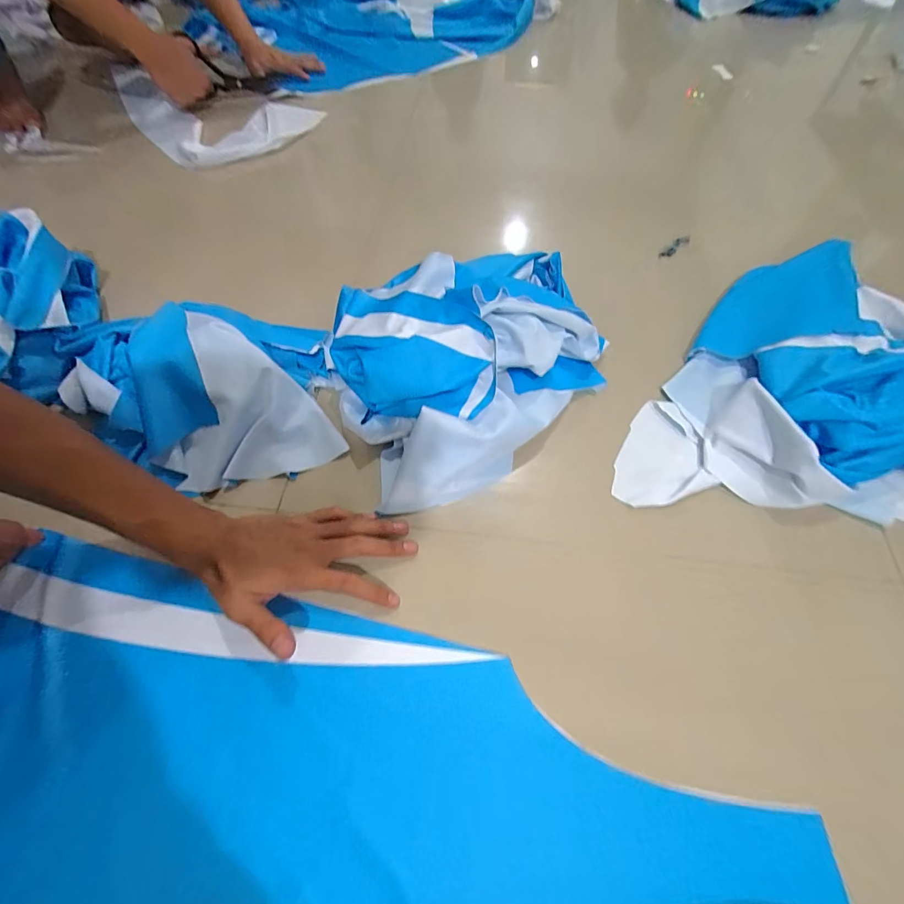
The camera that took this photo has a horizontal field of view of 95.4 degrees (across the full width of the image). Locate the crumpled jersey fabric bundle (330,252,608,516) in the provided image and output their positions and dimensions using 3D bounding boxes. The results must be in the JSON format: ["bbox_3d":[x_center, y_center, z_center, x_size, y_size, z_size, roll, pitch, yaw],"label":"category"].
[{"bbox_3d":[0.019,-0.110,0.449,0.296,0.108,0.279,-19,62,-9],"label":"crumpled jersey fabric bundle"}]

